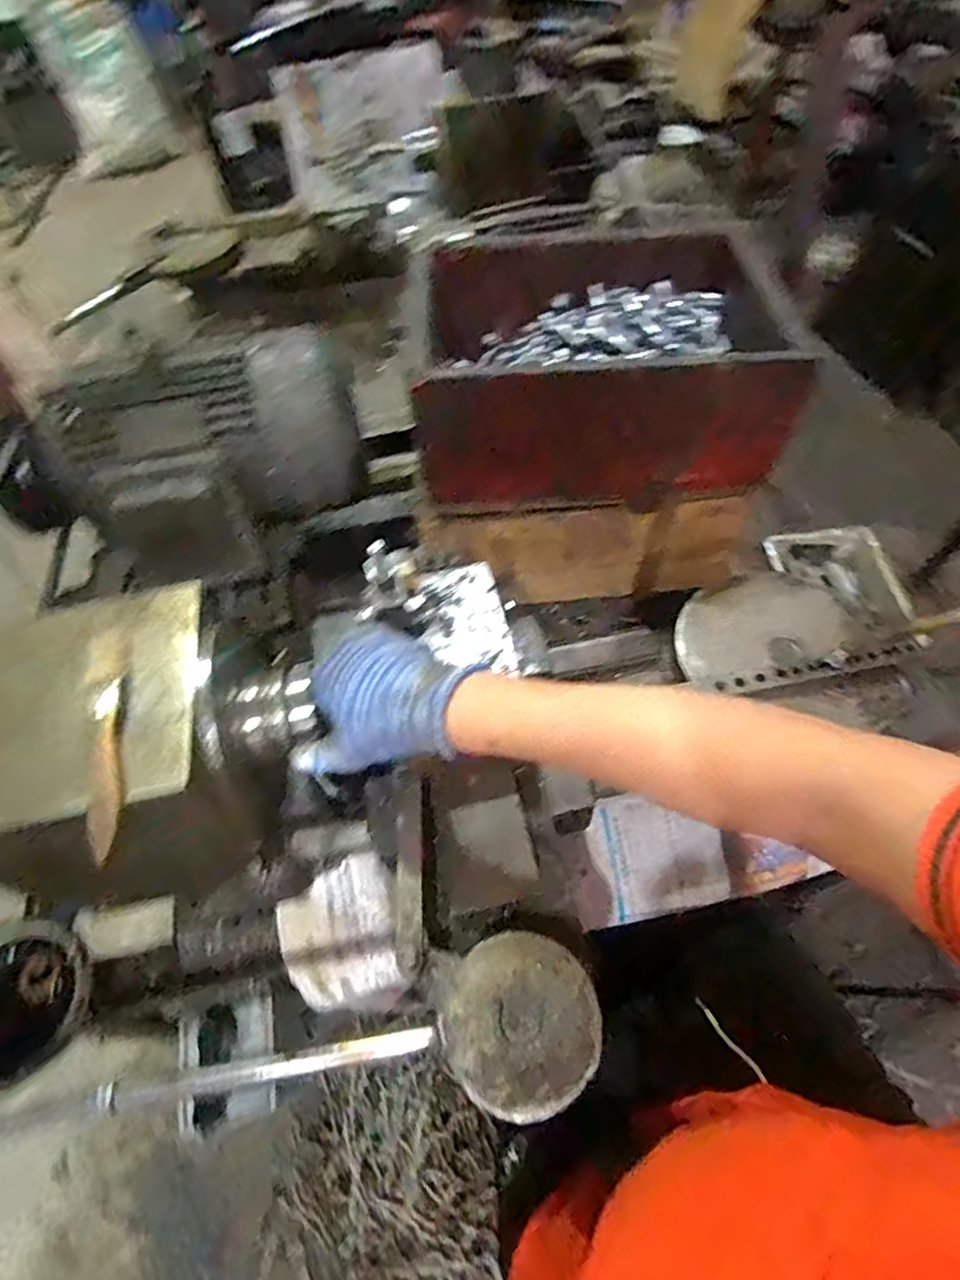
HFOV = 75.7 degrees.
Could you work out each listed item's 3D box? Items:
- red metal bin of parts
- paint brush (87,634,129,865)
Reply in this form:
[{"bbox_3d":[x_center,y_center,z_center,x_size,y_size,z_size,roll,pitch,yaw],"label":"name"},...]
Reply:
[{"bbox_3d":[0.116,-0.285,0.647,0.341,0.146,0.263,0,56,3],"label":"red metal bin of parts"},{"bbox_3d":[-0.226,0.052,0.374,0.024,0.014,0.157,-18,57,-9],"label":"paint brush"}]

